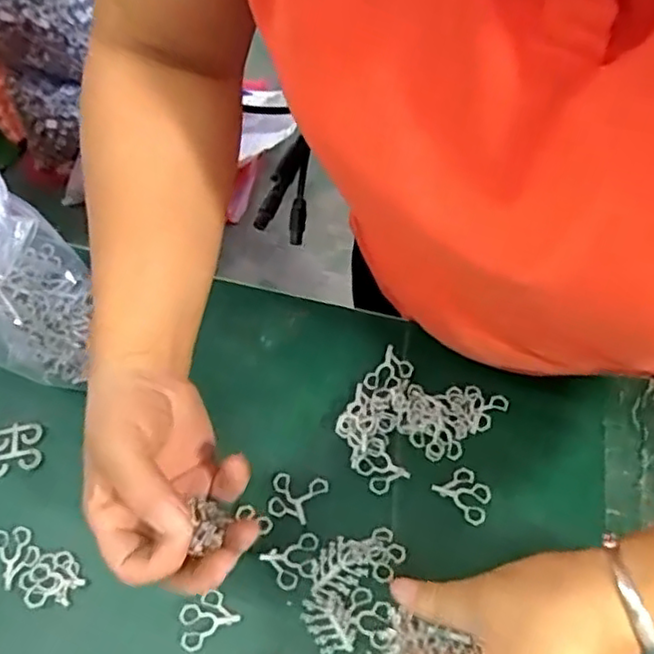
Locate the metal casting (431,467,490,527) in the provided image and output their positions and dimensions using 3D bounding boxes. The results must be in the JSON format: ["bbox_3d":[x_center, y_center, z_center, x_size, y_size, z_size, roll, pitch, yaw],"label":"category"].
[{"bbox_3d":[0.088,0.104,0.415,0.025,0.004,0.035,-40,66,-18],"label":"metal casting"}]

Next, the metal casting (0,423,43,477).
[{"bbox_3d":[-0.212,0.083,0.448,0.034,0.005,0.033,-8,60,-2],"label":"metal casting"}]

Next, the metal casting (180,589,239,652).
[{"bbox_3d":[-0.072,0.172,0.390,0.034,0.005,0.024,-30,63,-14],"label":"metal casting"}]

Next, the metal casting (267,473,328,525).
[{"bbox_3d":[-0.019,0.108,0.421,0.034,0.005,0.030,16,62,11],"label":"metal casting"}]

